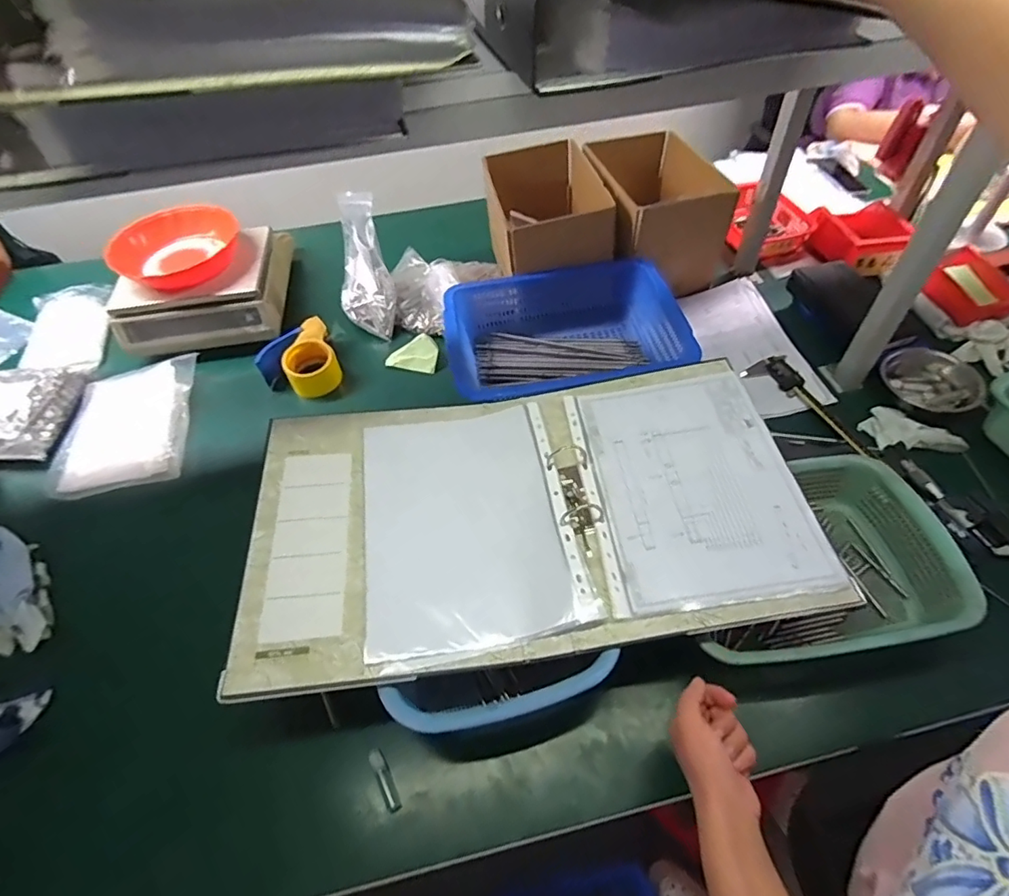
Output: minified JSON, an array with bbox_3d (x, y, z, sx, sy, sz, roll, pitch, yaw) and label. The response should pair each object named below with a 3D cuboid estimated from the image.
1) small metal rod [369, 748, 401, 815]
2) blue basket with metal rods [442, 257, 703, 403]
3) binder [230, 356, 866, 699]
[{"bbox_3d":[-0.121,0.333,0.539,0.013,0.013,0.063,-26,54,-17],"label":"small metal rod"},{"bbox_3d":[0.091,-0.174,0.874,0.360,0.098,0.262,-9,50,-4],"label":"blue basket with metal rods"},{"bbox_3d":[0.023,0.065,0.620,0.619,0.043,0.342,-8,50,-3],"label":"binder"}]

